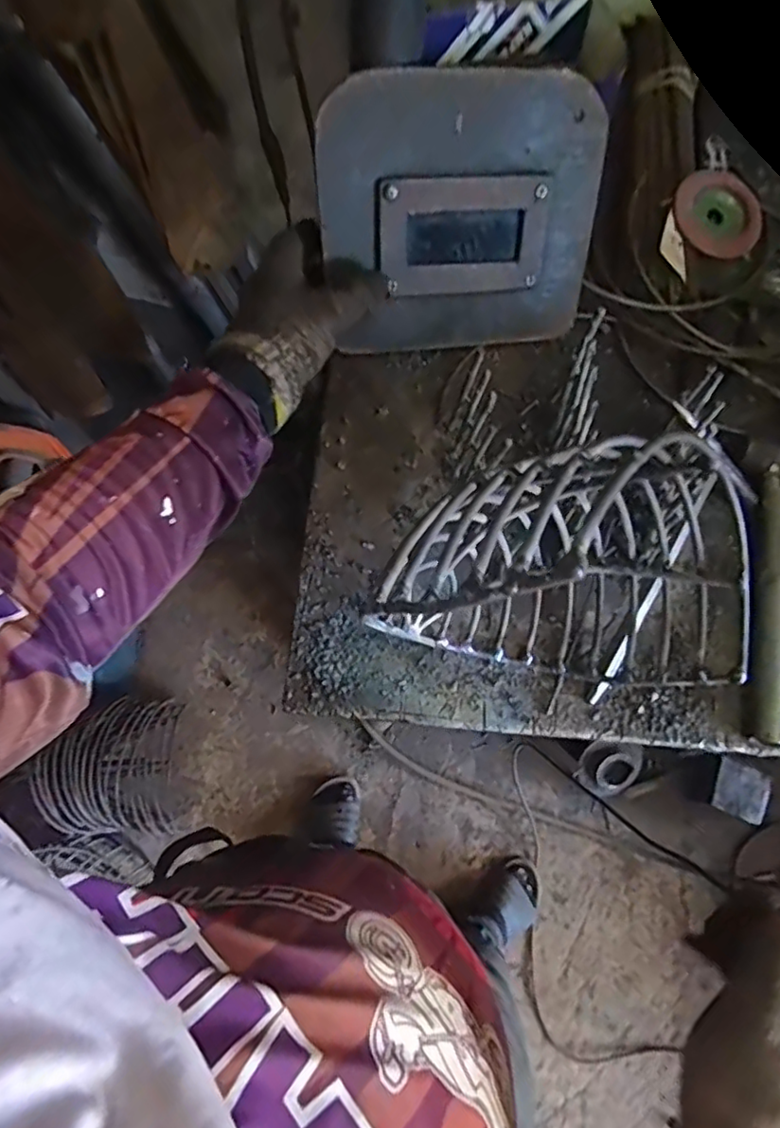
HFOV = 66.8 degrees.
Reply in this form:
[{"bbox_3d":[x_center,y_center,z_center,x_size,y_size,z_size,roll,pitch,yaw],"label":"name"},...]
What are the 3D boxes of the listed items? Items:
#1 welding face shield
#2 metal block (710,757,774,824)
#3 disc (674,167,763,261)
[{"bbox_3d":[0.056,-0.263,0.460,0.212,0.188,0.017,-7,42,-7],"label":"welding face shield"},{"bbox_3d":[0.693,0.445,1.161,0.093,0.027,0.103,24,74,8],"label":"metal block"},{"bbox_3d":[0.298,-0.319,0.537,0.077,0.005,0.084,0,88,-4],"label":"disc"}]

